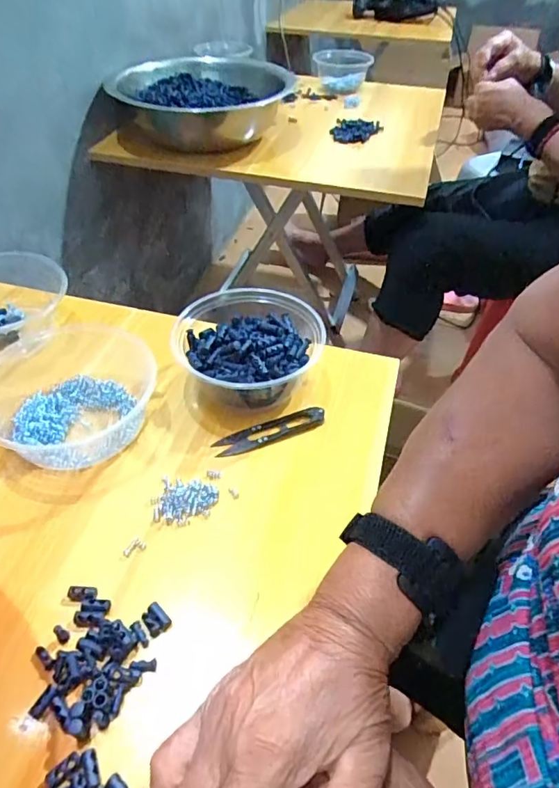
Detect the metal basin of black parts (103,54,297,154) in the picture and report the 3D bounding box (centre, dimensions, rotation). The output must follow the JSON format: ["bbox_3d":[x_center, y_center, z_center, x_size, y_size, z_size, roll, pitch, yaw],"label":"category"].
[{"bbox_3d":[-0.143,-0.528,0.932,0.256,0.111,0.282,19,47,17],"label":"metal basin of black parts"}]

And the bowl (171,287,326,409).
[{"bbox_3d":[-0.031,-0.036,0.470,0.130,0.059,0.127,1,44,-1],"label":"bowl"}]

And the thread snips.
[{"bbox_3d":[-0.007,0.034,0.449,0.101,0.009,0.023,-15,47,-16],"label":"thread snips"}]

